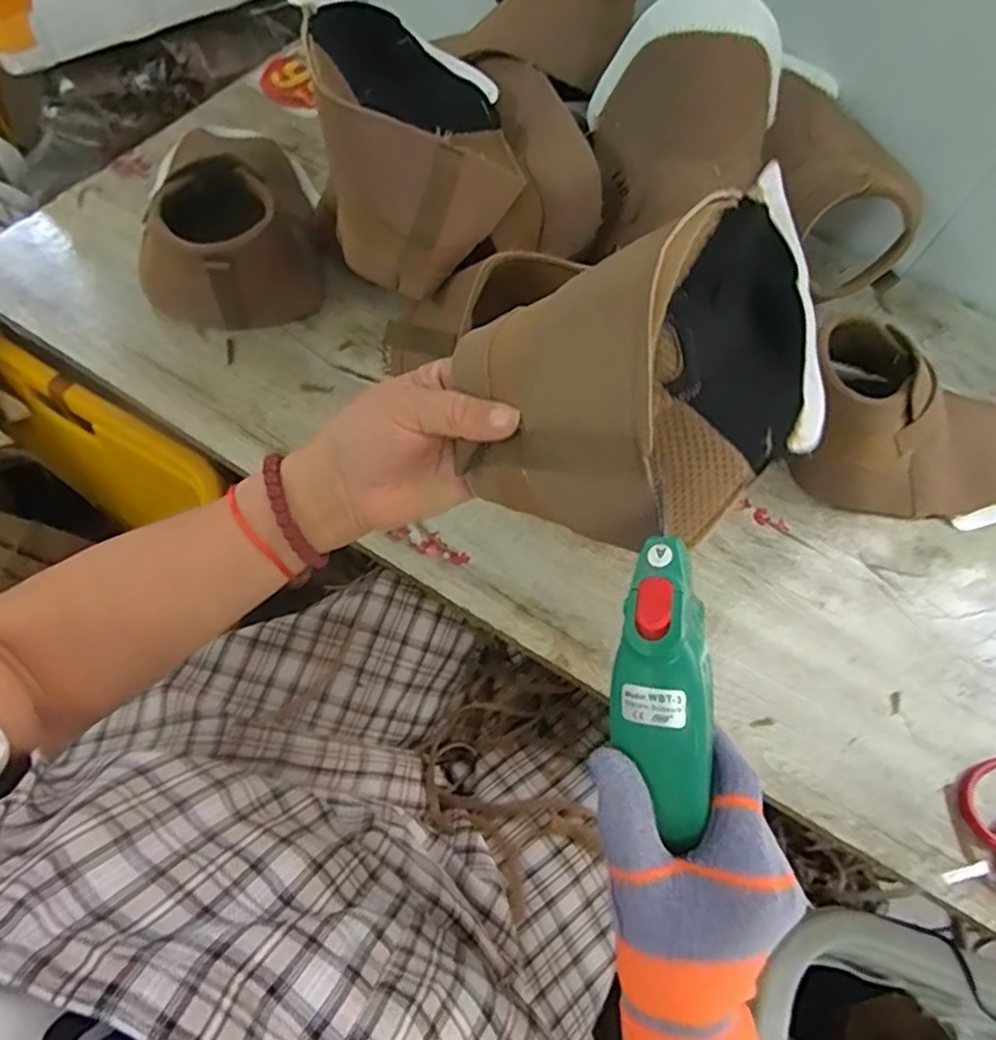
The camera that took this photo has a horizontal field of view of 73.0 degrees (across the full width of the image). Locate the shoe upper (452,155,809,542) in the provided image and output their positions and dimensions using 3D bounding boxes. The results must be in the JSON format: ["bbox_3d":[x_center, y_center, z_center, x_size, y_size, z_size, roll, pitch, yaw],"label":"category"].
[{"bbox_3d":[0.110,-0.094,0.352,0.264,0.128,0.128,-38,70,-21],"label":"shoe upper"}]

